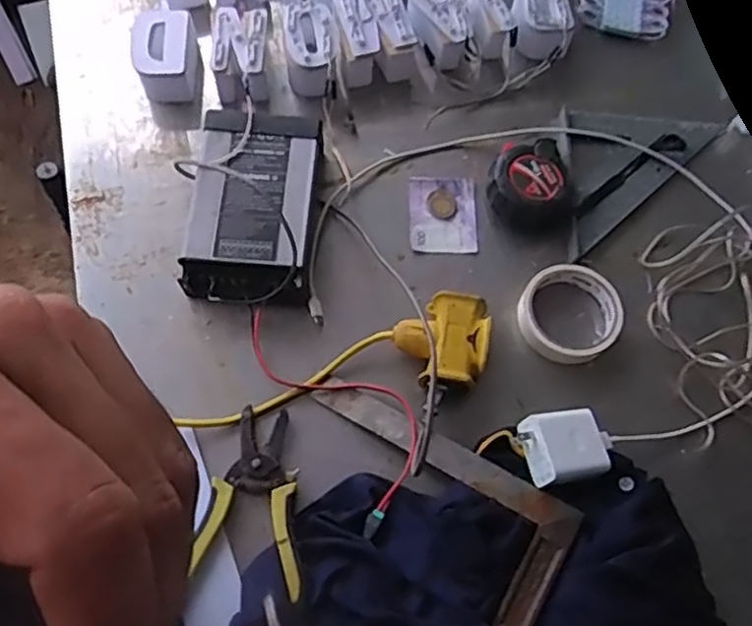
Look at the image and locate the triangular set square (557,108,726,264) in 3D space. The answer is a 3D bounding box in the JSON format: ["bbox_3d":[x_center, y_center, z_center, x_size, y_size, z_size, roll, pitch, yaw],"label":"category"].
[{"bbox_3d":[0.240,-0.164,0.705,0.233,0.013,0.123,-40,77,-21],"label":"triangular set square"}]

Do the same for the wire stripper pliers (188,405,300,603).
[{"bbox_3d":[-0.103,0.150,0.553,0.078,0.015,0.144,-2,69,-3],"label":"wire stripper pliers"}]

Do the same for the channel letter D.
[{"bbox_3d":[-0.217,-0.265,0.699,0.058,0.049,0.087,-3,69,-3],"label":"channel letter D"}]

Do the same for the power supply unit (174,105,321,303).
[{"bbox_3d":[-0.112,-0.099,0.635,0.112,0.046,0.186,4,69,-1],"label":"power supply unit"}]

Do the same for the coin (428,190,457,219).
[{"bbox_3d":[0.066,-0.107,0.678,0.027,0.004,0.030,-9,69,-6],"label":"coin"}]

